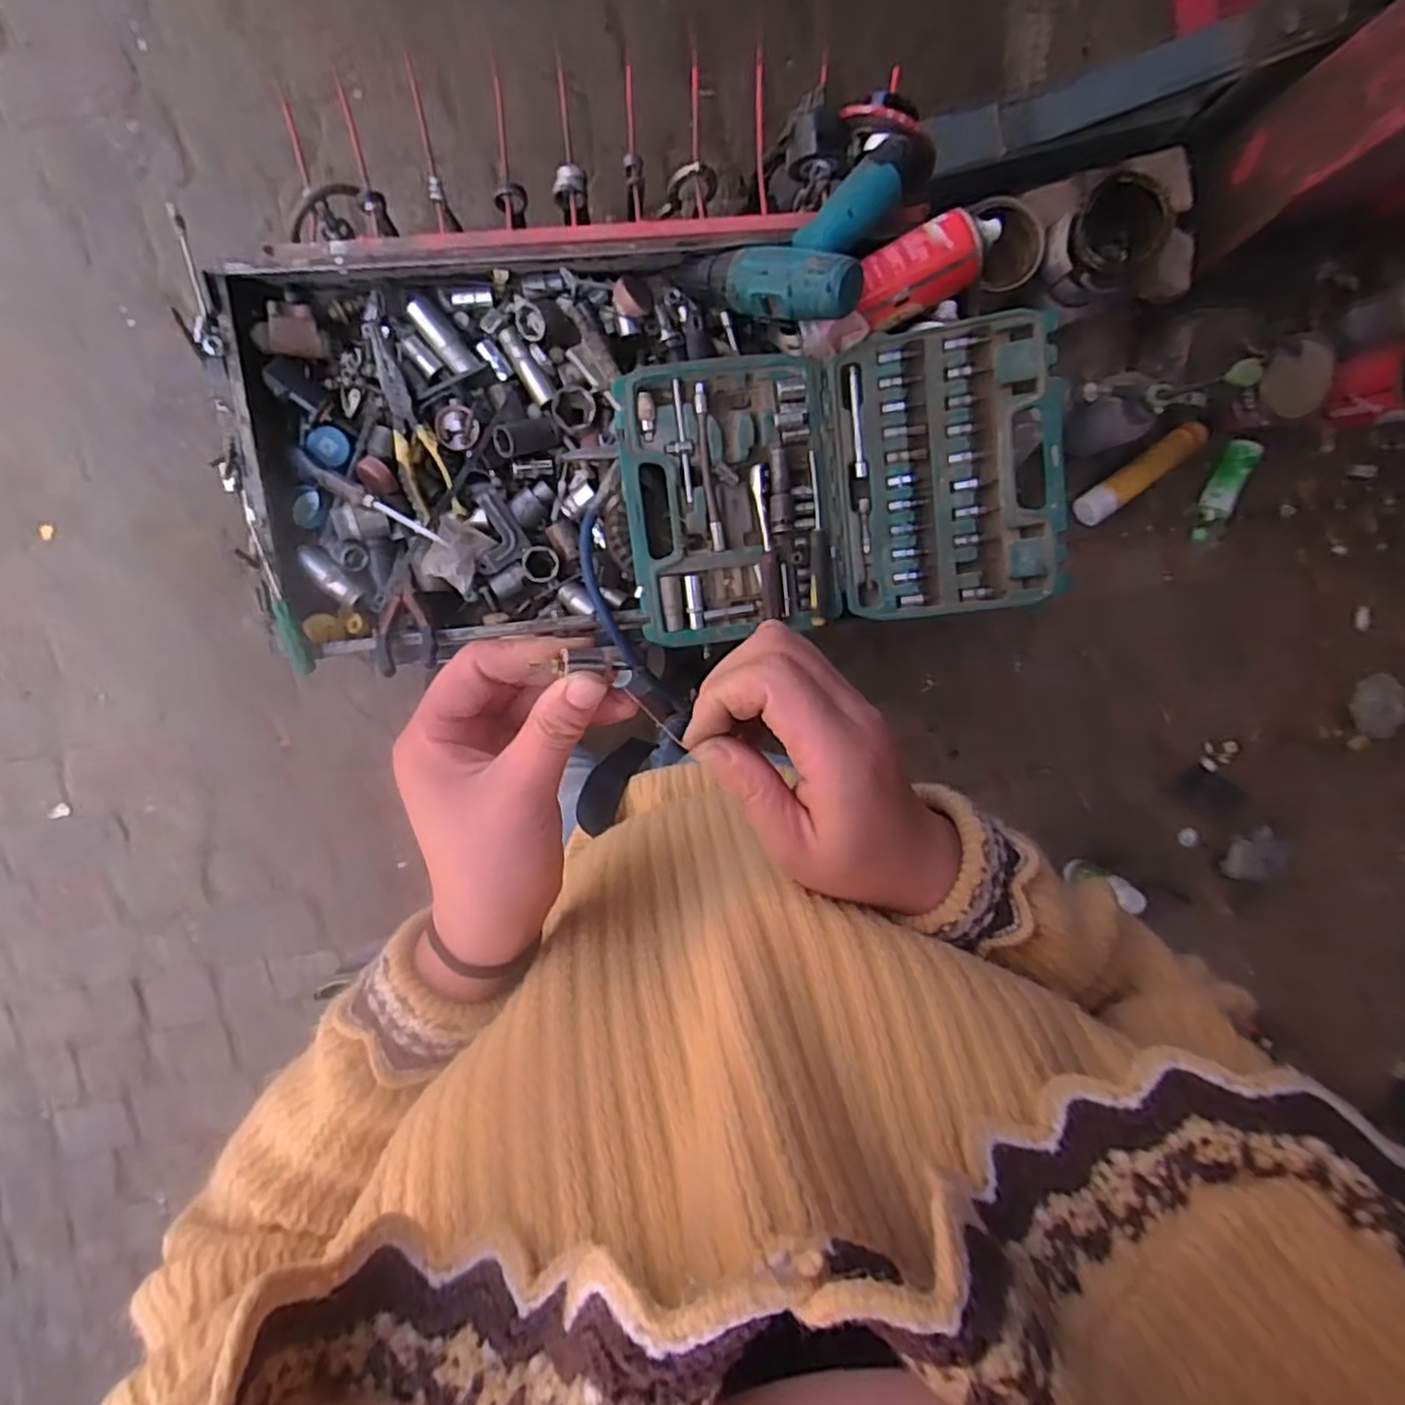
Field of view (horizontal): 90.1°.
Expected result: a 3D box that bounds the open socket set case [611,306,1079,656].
[{"bbox_3d":[0.118,-0.196,0.629,0.373,0.092,0.253,-8,97,-5],"label":"open socket set case"}]

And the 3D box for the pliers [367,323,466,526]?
[{"bbox_3d":[-0.282,-0.263,0.664,0.043,0.020,0.185,-21,98,-3],"label":"pliers"}]

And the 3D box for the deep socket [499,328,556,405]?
[{"bbox_3d":[-0.168,-0.321,0.669,0.022,0.016,0.079,-34,98,-1],"label":"deep socket"}]

